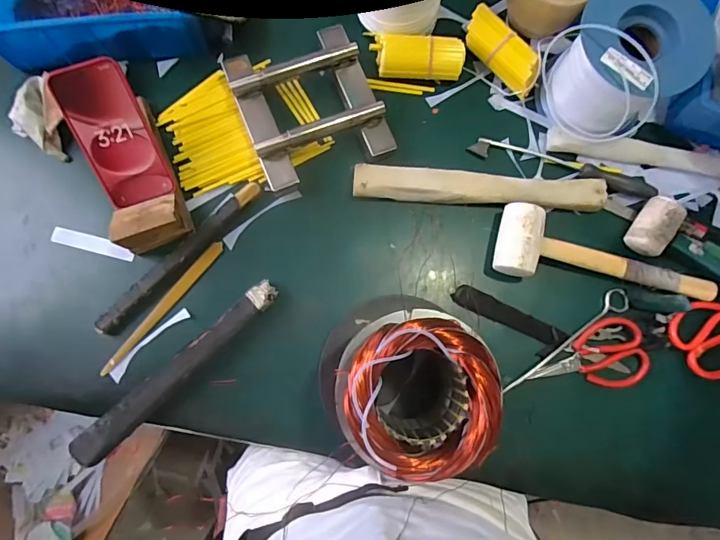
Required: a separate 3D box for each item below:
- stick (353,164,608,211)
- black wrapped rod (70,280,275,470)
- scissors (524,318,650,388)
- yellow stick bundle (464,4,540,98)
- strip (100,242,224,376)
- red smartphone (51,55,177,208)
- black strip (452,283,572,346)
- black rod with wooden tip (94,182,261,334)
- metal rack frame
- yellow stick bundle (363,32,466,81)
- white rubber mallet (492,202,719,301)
[{"bbox_3d":[0.159,-0.109,0.594,0.329,0.025,0.040,4,80,-2],"label":"stick"},{"bbox_3d":[-0.220,0.120,0.540,0.291,0.033,0.034,-43,84,-9],"label":"black wrapped rod"},{"bbox_3d":[0.296,0.109,0.565,0.146,0.018,0.083,-6,80,-3],"label":"scissors"},{"bbox_3d":[0.199,-0.304,0.616,0.041,0.045,0.129,-42,84,-8],"label":"yellow stick bundle"},{"bbox_3d":[-0.253,0.047,0.568,0.021,0.006,0.211,42,80,-15],"label":"strip"},{"bbox_3d":[-0.297,-0.161,0.536,0.076,0.013,0.165,-19,113,-4],"label":"red smartphone"},{"bbox_3d":[0.197,0.060,0.575,0.152,0.010,0.028,24,80,2],"label":"black strip"},{"bbox_3d":[-0.231,-0.017,0.571,0.030,0.022,0.264,44,81,5],"label":"black rod with wooden tip"},{"bbox_3d":[-0.069,-0.223,0.596,0.175,0.045,0.190,-21,81,-6],"label":"metal rack frame"},{"bbox_3d":[0.079,-0.296,0.614,0.131,0.042,0.049,5,80,-1],"label":"yellow stick bundle"},{"bbox_3d":[0.320,-0.005,0.567,0.289,0.046,0.093,16,80,1],"label":"white rubber mallet"}]

